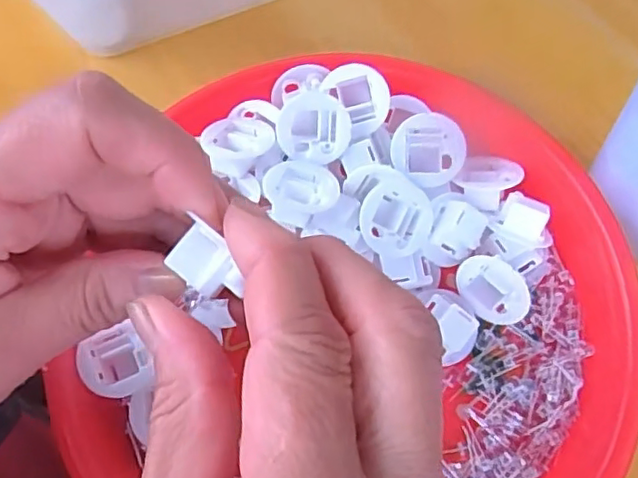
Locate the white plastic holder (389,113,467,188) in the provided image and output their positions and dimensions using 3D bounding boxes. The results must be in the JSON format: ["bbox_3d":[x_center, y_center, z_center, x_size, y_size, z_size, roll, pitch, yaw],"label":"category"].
[{"bbox_3d":[0.051,-0.042,0.287,0.033,0.013,0.031,29,97,5],"label":"white plastic holder"}]

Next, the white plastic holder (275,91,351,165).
[{"bbox_3d":[-0.003,-0.051,0.284,0.034,0.033,0.009,-2,33,11],"label":"white plastic holder"}]

